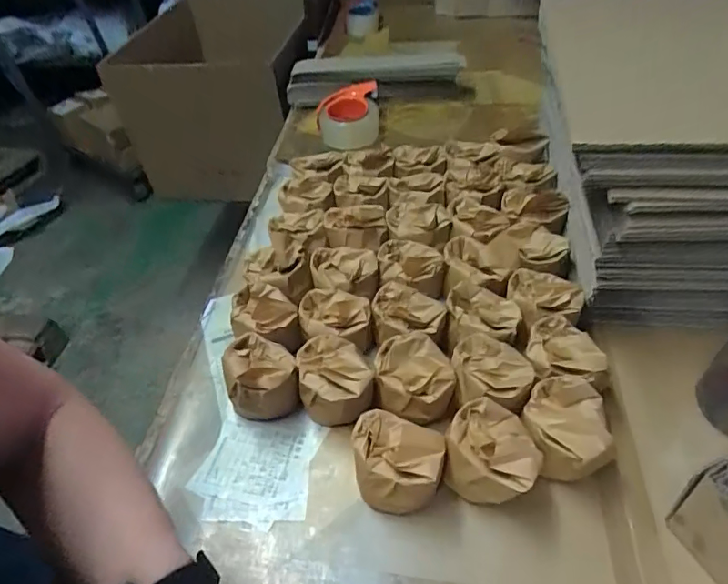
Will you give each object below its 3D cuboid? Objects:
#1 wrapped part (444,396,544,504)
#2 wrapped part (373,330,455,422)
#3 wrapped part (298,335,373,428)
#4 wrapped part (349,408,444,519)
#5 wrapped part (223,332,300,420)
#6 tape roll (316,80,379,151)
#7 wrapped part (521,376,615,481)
[{"bbox_3d":[0.117,0.150,0.468,0.078,0.075,0.072,-3,41,3],"label":"wrapped part"},{"bbox_3d":[0.053,0.097,0.543,0.079,0.064,0.084,-4,44,4],"label":"wrapped part"},{"bbox_3d":[-0.030,0.095,0.536,0.072,0.065,0.070,-3,41,3],"label":"wrapped part"},{"bbox_3d":[0.032,0.156,0.474,0.084,0.069,0.075,8,43,15],"label":"wrapped part"},{"bbox_3d":[-0.110,0.094,0.551,0.074,0.074,0.086,-17,42,-13],"label":"wrapped part"},{"bbox_3d":[-0.031,-0.345,1.018,0.122,0.096,0.122,-8,44,0],"label":"tape roll"},{"bbox_3d":[0.189,0.133,0.484,0.079,0.068,0.077,-3,41,3],"label":"wrapped part"}]

